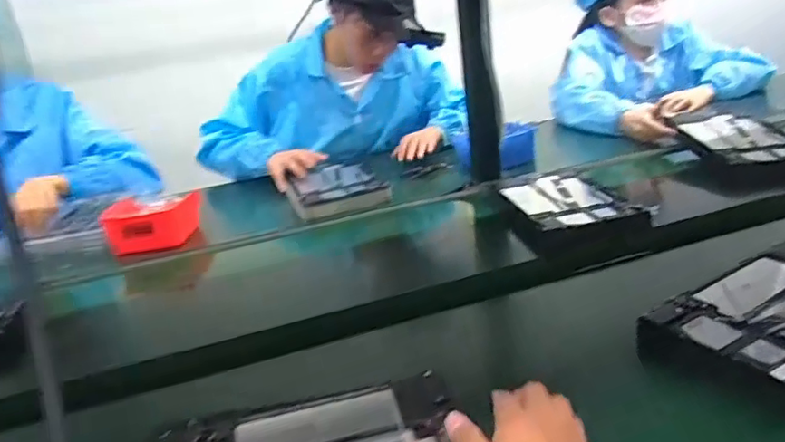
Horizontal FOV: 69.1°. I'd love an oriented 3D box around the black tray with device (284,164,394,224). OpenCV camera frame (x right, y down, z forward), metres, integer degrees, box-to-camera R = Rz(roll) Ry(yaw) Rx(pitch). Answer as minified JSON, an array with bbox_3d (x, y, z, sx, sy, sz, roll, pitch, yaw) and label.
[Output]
[{"bbox_3d":[-0.106,-0.061,1.042,0.159,0.026,0.213,-14,23,-15],"label":"black tray with device"}]

